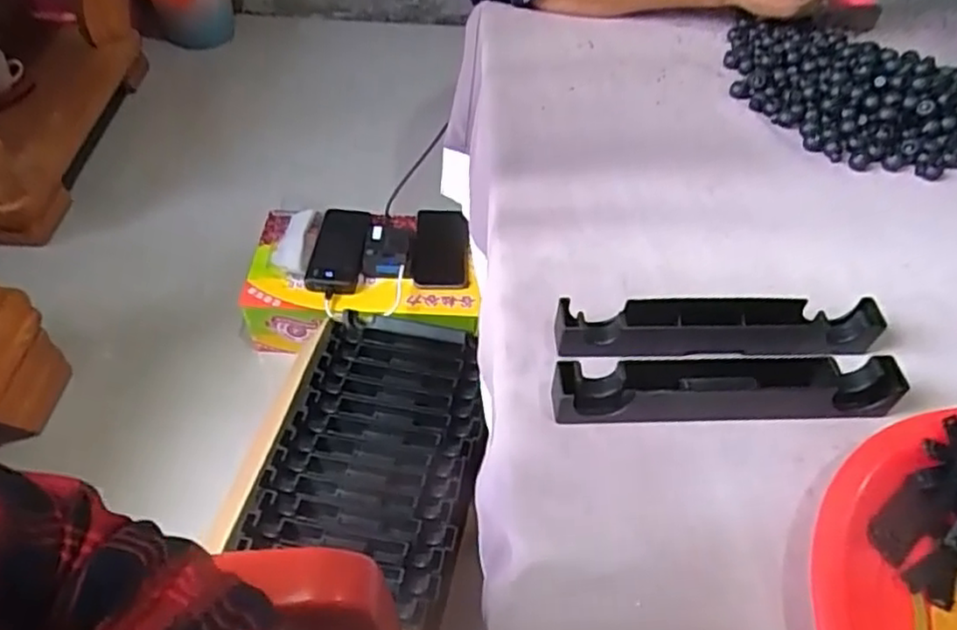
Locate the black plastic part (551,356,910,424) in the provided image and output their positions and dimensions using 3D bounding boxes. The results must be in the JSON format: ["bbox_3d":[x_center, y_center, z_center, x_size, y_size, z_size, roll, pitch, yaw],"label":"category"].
[{"bbox_3d":[0.141,0.041,0.395,0.197,0.031,0.032,-1,49,-5],"label":"black plastic part"}]

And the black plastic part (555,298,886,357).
[{"bbox_3d":[0.147,0.010,0.421,0.195,0.027,0.032,0,49,-4],"label":"black plastic part"}]

